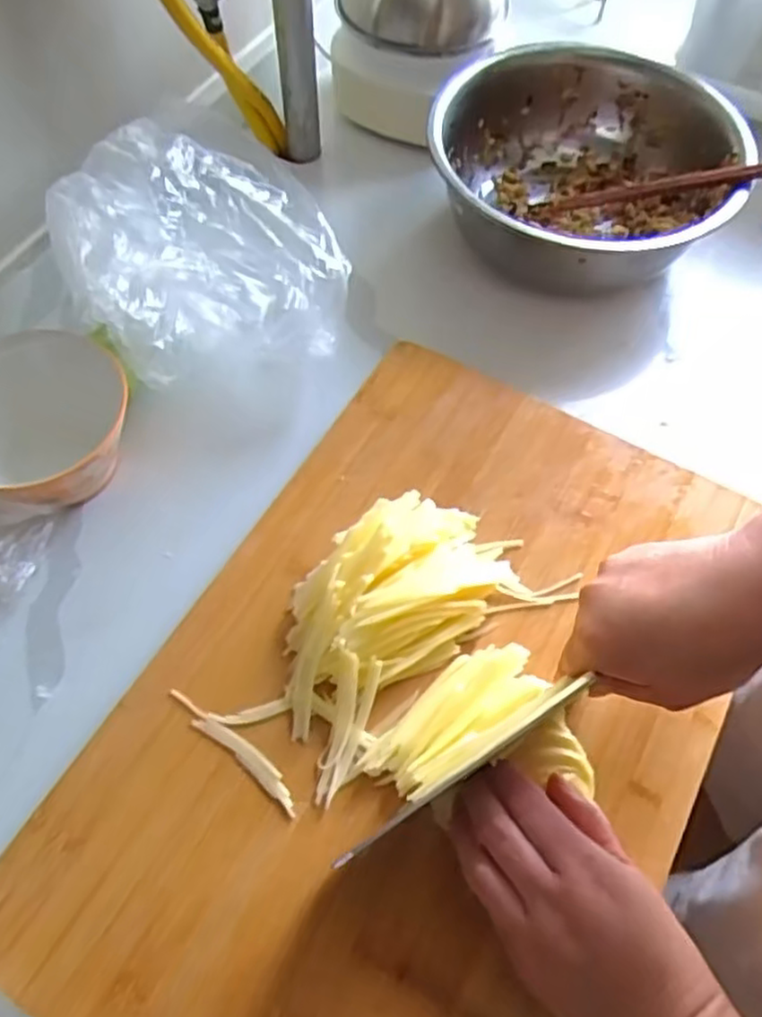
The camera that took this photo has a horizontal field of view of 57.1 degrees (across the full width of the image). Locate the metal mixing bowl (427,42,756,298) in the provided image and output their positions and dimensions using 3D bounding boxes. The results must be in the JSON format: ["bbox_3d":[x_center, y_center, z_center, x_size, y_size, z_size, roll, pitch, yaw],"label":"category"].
[{"bbox_3d":[0.173,-0.288,0.618,0.247,0.100,0.262,0,63,-1],"label":"metal mixing bowl"}]

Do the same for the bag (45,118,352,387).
[{"bbox_3d":[-0.140,-0.201,0.519,0.176,0.102,0.208,-21,65,-11],"label":"bag"}]

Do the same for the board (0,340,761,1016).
[{"bbox_3d":[0.029,0.117,0.428,0.311,0.023,0.473,28,66,15],"label":"board"}]

